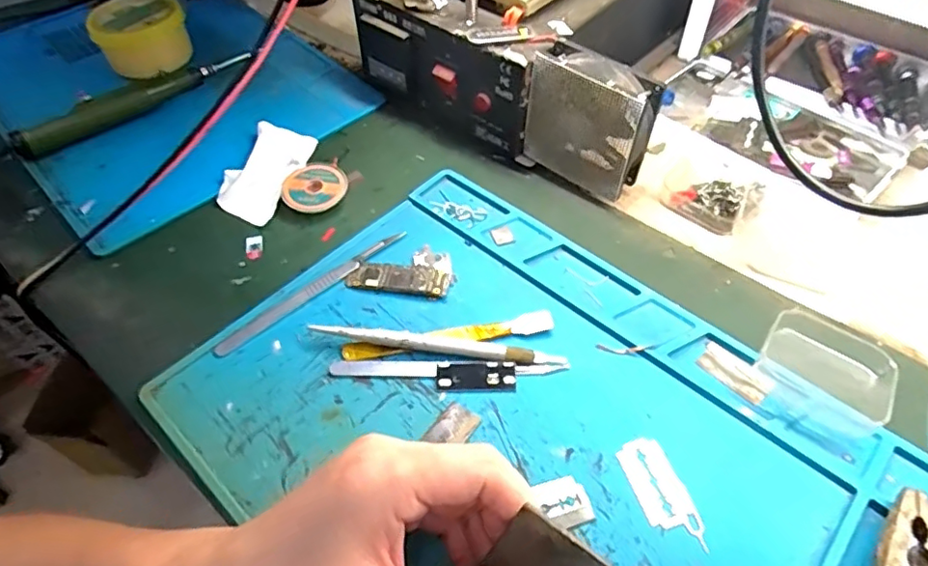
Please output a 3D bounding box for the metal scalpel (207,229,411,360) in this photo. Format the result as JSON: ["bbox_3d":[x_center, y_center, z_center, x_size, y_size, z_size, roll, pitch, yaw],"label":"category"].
[{"bbox_3d":[-0.092,0.003,0.358,0.133,0.004,0.012,-35,58,-23],"label":"metal scalpel"}]

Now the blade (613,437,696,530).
[{"bbox_3d":[0.093,0.095,0.281,0.023,0.004,0.042,-16,52,-10],"label":"blade"}]

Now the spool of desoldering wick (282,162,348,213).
[{"bbox_3d":[-0.105,-0.067,0.415,0.044,0.013,0.041,-1,51,1],"label":"spool of desoldering wick"}]

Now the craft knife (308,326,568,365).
[{"bbox_3d":[-0.015,0.035,0.327,0.140,0.009,0.010,6,52,7],"label":"craft knife"}]

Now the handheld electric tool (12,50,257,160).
[{"bbox_3d":[-0.261,-0.146,0.467,0.181,0.027,0.025,-38,59,-25],"label":"handheld electric tool"}]

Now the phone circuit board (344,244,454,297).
[{"bbox_3d":[-0.038,-0.010,0.365,0.063,0.007,0.037,5,52,6],"label":"phone circuit board"}]

